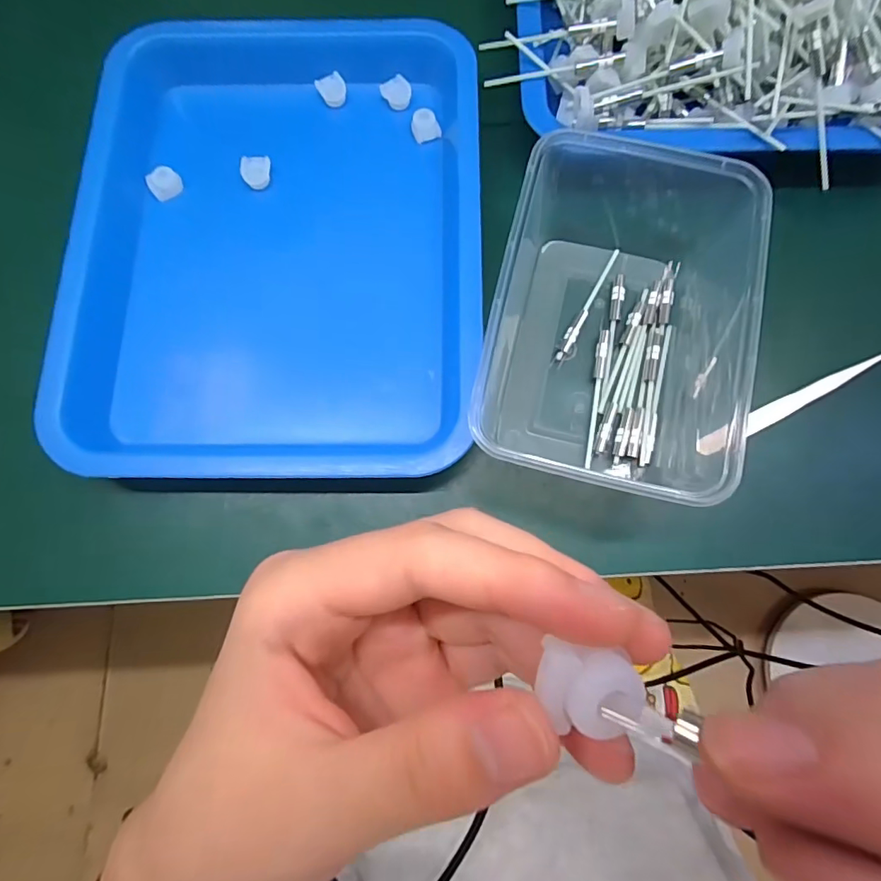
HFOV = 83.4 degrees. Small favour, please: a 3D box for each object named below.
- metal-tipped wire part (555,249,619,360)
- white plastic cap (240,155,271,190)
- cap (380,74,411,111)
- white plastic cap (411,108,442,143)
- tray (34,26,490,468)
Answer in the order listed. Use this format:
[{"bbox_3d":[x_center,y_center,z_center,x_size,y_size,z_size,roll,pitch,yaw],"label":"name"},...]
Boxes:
[{"bbox_3d":[0.085,-0.079,0.282,0.007,0.005,0.078,30,79,7],"label":"metal-tipped wire part"},{"bbox_3d":[-0.113,-0.165,0.304,0.017,0.008,0.017,-6,77,0],"label":"white plastic cap"},{"bbox_3d":[-0.028,-0.224,0.317,0.018,0.004,0.019,-39,99,11],"label":"cap"},{"bbox_3d":[-0.010,-0.199,0.313,0.017,0.008,0.019,-17,108,8],"label":"white plastic cap"},{"bbox_3d":[-0.091,-0.120,0.301,0.223,0.058,0.281,1,77,1],"label":"tray"}]

